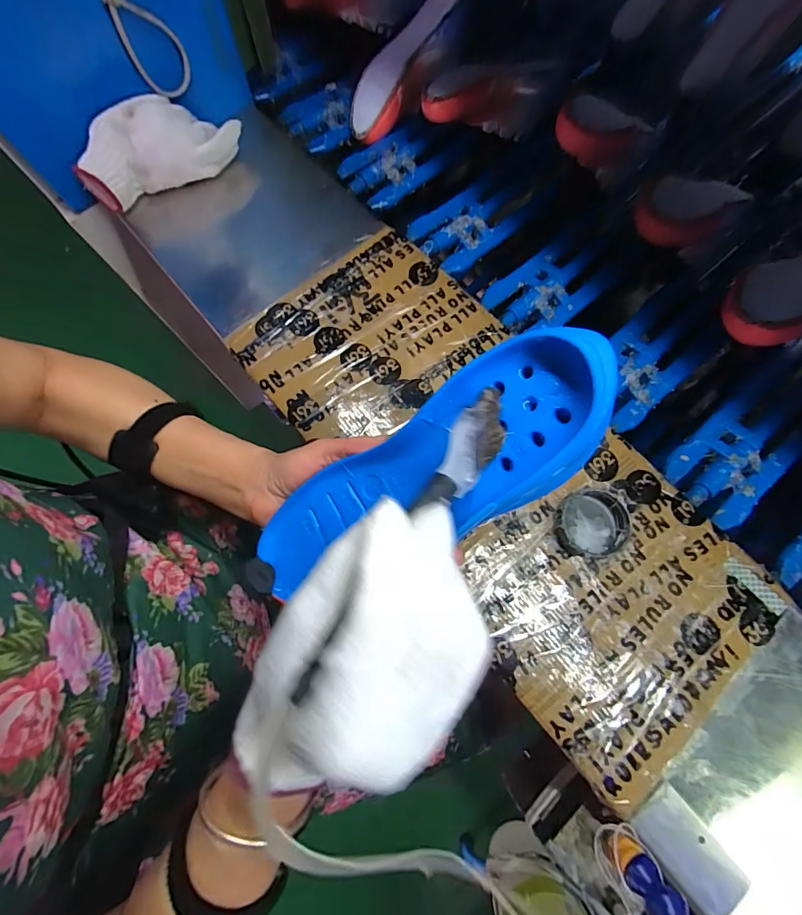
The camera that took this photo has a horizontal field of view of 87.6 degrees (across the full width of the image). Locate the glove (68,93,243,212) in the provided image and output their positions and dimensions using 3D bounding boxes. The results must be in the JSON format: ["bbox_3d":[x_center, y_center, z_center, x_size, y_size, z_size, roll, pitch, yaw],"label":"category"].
[{"bbox_3d":[-0.288,-0.369,0.493,0.190,0.071,0.063,-27,75,-6],"label":"glove"}]

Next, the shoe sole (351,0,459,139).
[{"bbox_3d":[-0.002,-0.533,0.559,0.072,0.029,0.205,45,104,13],"label":"shoe sole"}]

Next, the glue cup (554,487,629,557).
[{"bbox_3d":[0.174,0.061,0.384,0.061,0.020,0.058,0,74,2],"label":"glue cup"}]

